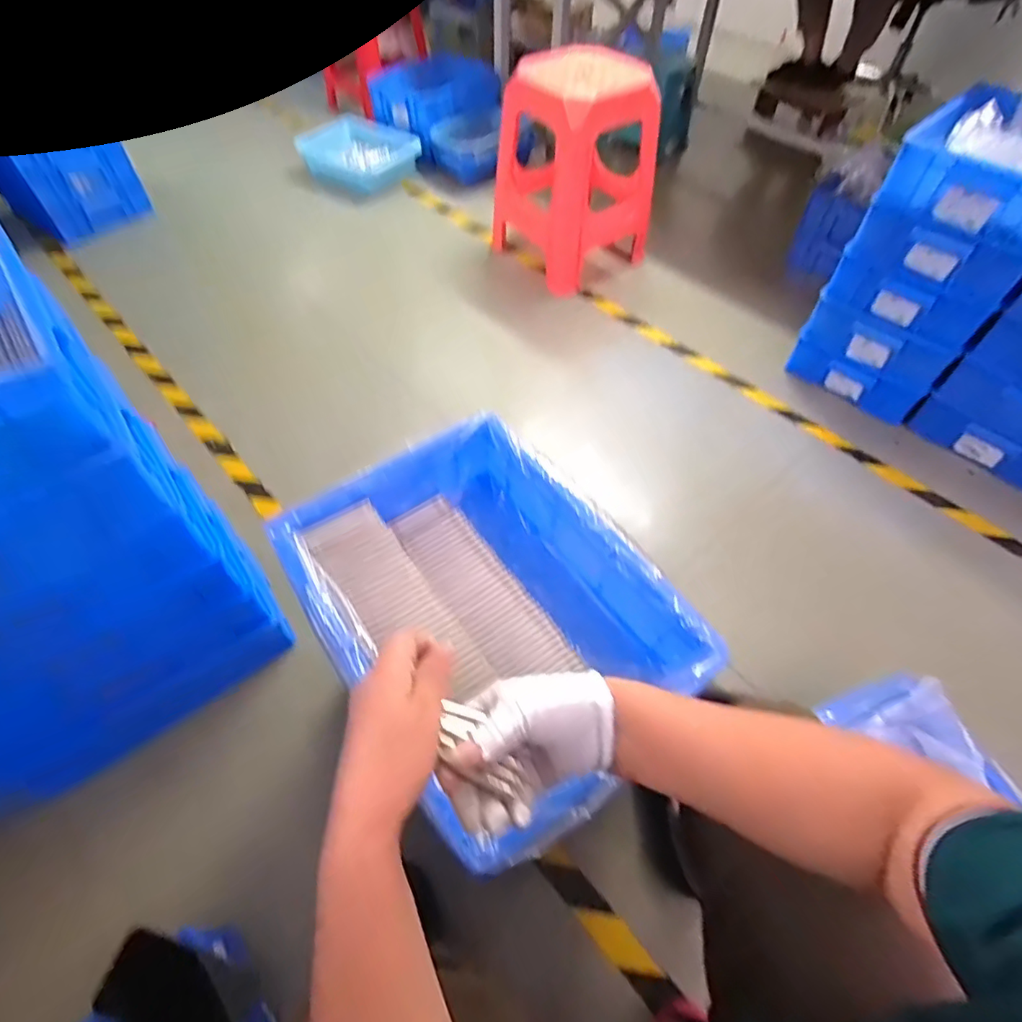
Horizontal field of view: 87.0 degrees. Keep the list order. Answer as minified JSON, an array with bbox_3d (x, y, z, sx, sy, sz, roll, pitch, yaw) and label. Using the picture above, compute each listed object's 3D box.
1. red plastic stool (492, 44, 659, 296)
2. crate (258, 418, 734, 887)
[{"bbox_3d":[0.175,-0.925,1.474,0.333,0.506,0.333,-23,59,-17],"label":"red plastic stool"},{"bbox_3d":[-0.023,0.109,0.607,0.315,0.135,0.420,-34,62,-22],"label":"crate"}]

